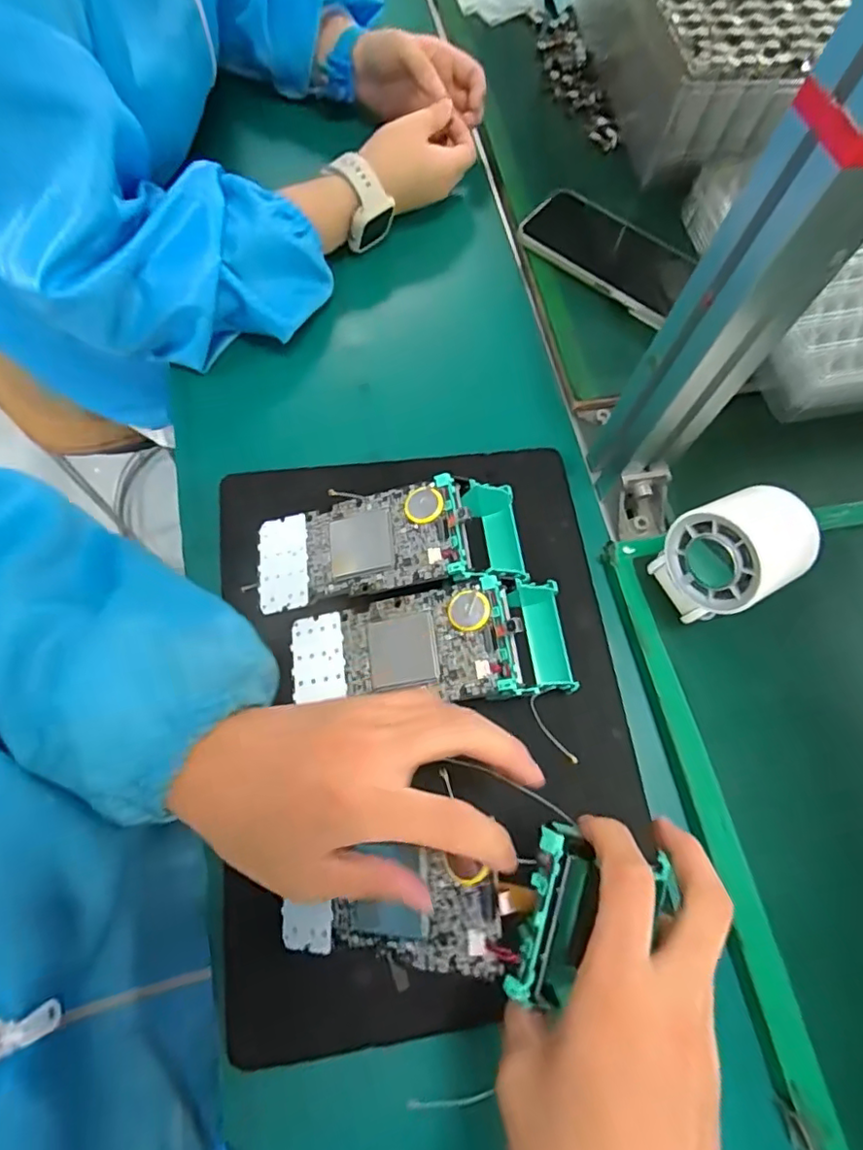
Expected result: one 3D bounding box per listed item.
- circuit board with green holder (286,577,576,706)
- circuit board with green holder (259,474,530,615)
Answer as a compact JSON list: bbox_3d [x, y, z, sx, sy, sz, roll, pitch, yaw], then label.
[{"bbox_3d":[0.000,0.047,0.359,0.166,0.053,0.070,-8,68,-4],"label":"circuit board with green holder"},{"bbox_3d":[-0.027,-0.019,0.384,0.172,0.051,0.073,-4,68,-3],"label":"circuit board with green holder"}]

